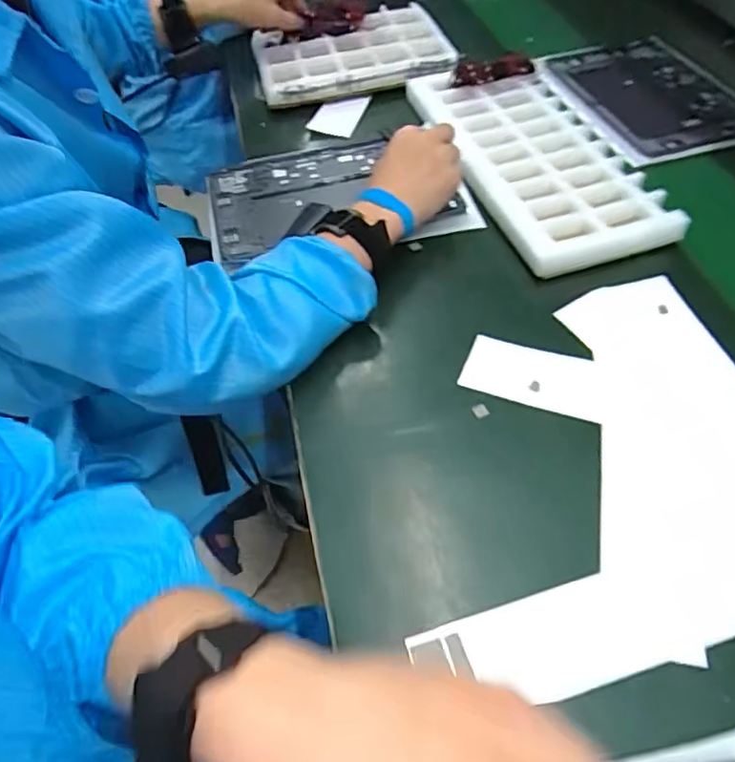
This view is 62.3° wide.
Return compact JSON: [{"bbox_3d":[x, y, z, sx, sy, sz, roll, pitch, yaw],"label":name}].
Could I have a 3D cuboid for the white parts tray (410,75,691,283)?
[{"bbox_3d":[0.172,-0.251,0.675,0.161,0.034,0.366,-13,52,-9],"label":"white parts tray"}]

